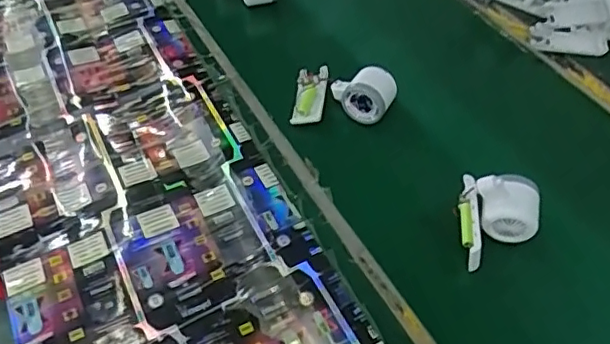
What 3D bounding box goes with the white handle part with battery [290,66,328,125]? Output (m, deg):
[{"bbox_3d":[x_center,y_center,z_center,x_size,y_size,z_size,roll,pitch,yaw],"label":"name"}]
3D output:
[{"bbox_3d":[0.007,-0.105,0.802,0.040,0.023,0.097,4,49,7],"label":"white handle part with battery"}]

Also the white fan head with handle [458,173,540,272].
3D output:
[{"bbox_3d":[0.206,0.051,0.625,0.082,0.063,0.093,10,51,12],"label":"white fan head with handle"}]

